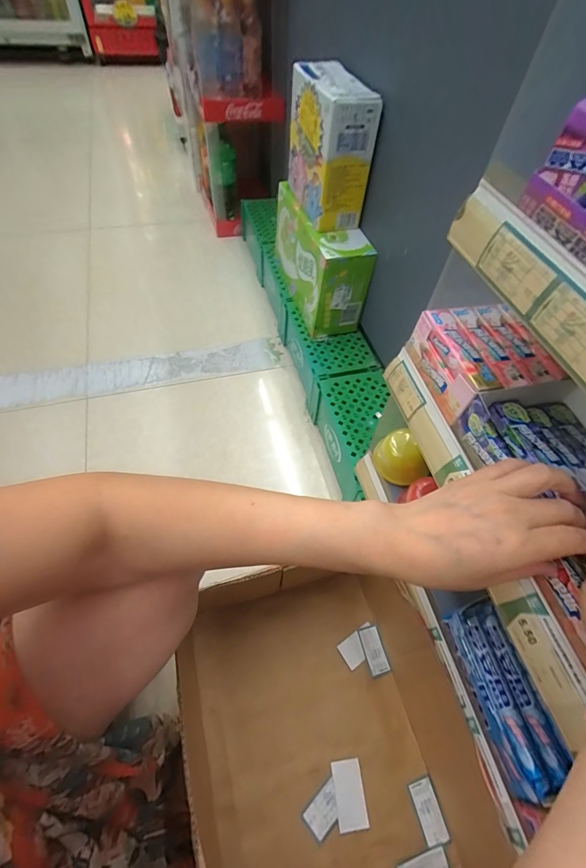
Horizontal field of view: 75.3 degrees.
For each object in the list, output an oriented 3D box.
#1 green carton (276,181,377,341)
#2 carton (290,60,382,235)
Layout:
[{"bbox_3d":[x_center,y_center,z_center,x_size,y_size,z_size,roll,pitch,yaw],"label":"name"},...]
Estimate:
[{"bbox_3d":[0.062,-0.412,0.903,0.132,0.197,0.312,-11,58,-11],"label":"green carton"},{"bbox_3d":[0.070,-0.569,0.756,0.103,0.203,0.222,-12,58,-12],"label":"carton"}]

